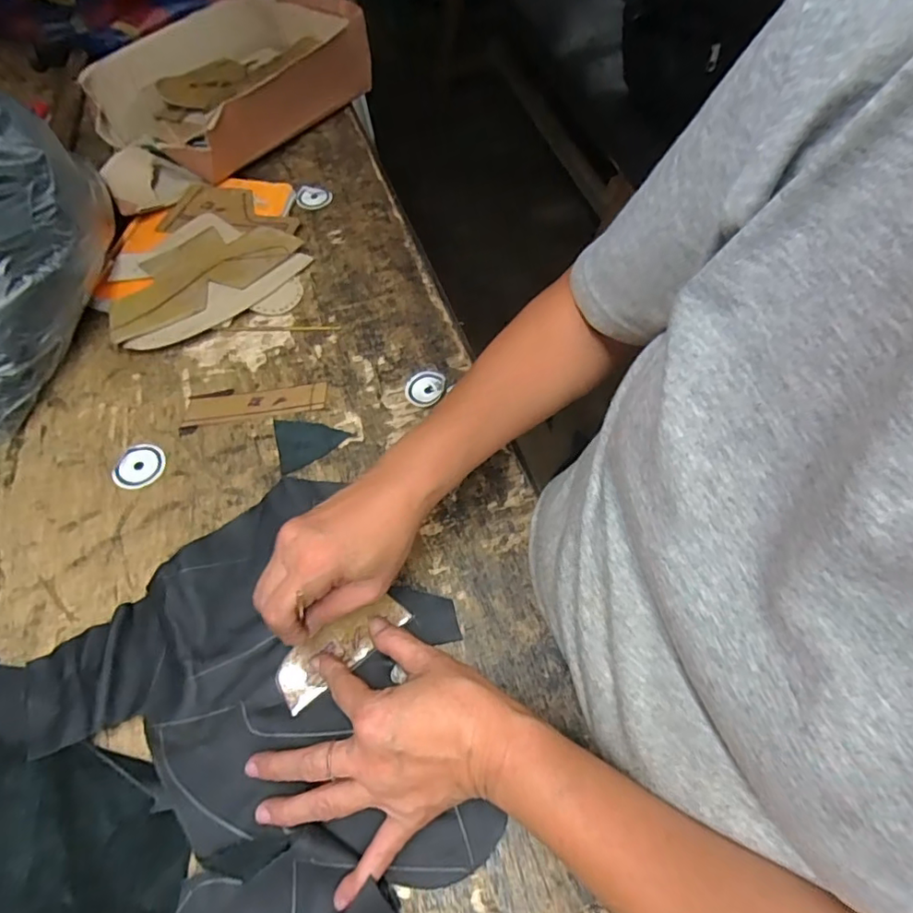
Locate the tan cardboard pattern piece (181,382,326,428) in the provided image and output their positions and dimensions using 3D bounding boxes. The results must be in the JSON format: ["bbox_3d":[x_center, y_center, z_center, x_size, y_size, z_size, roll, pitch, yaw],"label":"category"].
[{"bbox_3d":[-0.168,-0.045,0.460,0.114,0.004,0.028,-9,60,-4],"label":"tan cardboard pattern piece"}]

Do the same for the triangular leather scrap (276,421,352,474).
[{"bbox_3d":[-0.116,-0.015,0.439,0.055,0.004,0.047,-15,60,-8],"label":"triangular leather scrap"}]

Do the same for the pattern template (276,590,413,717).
[{"bbox_3d":[-0.075,0.123,0.358,0.090,0.006,0.032,-35,60,-21],"label":"pattern template"}]

